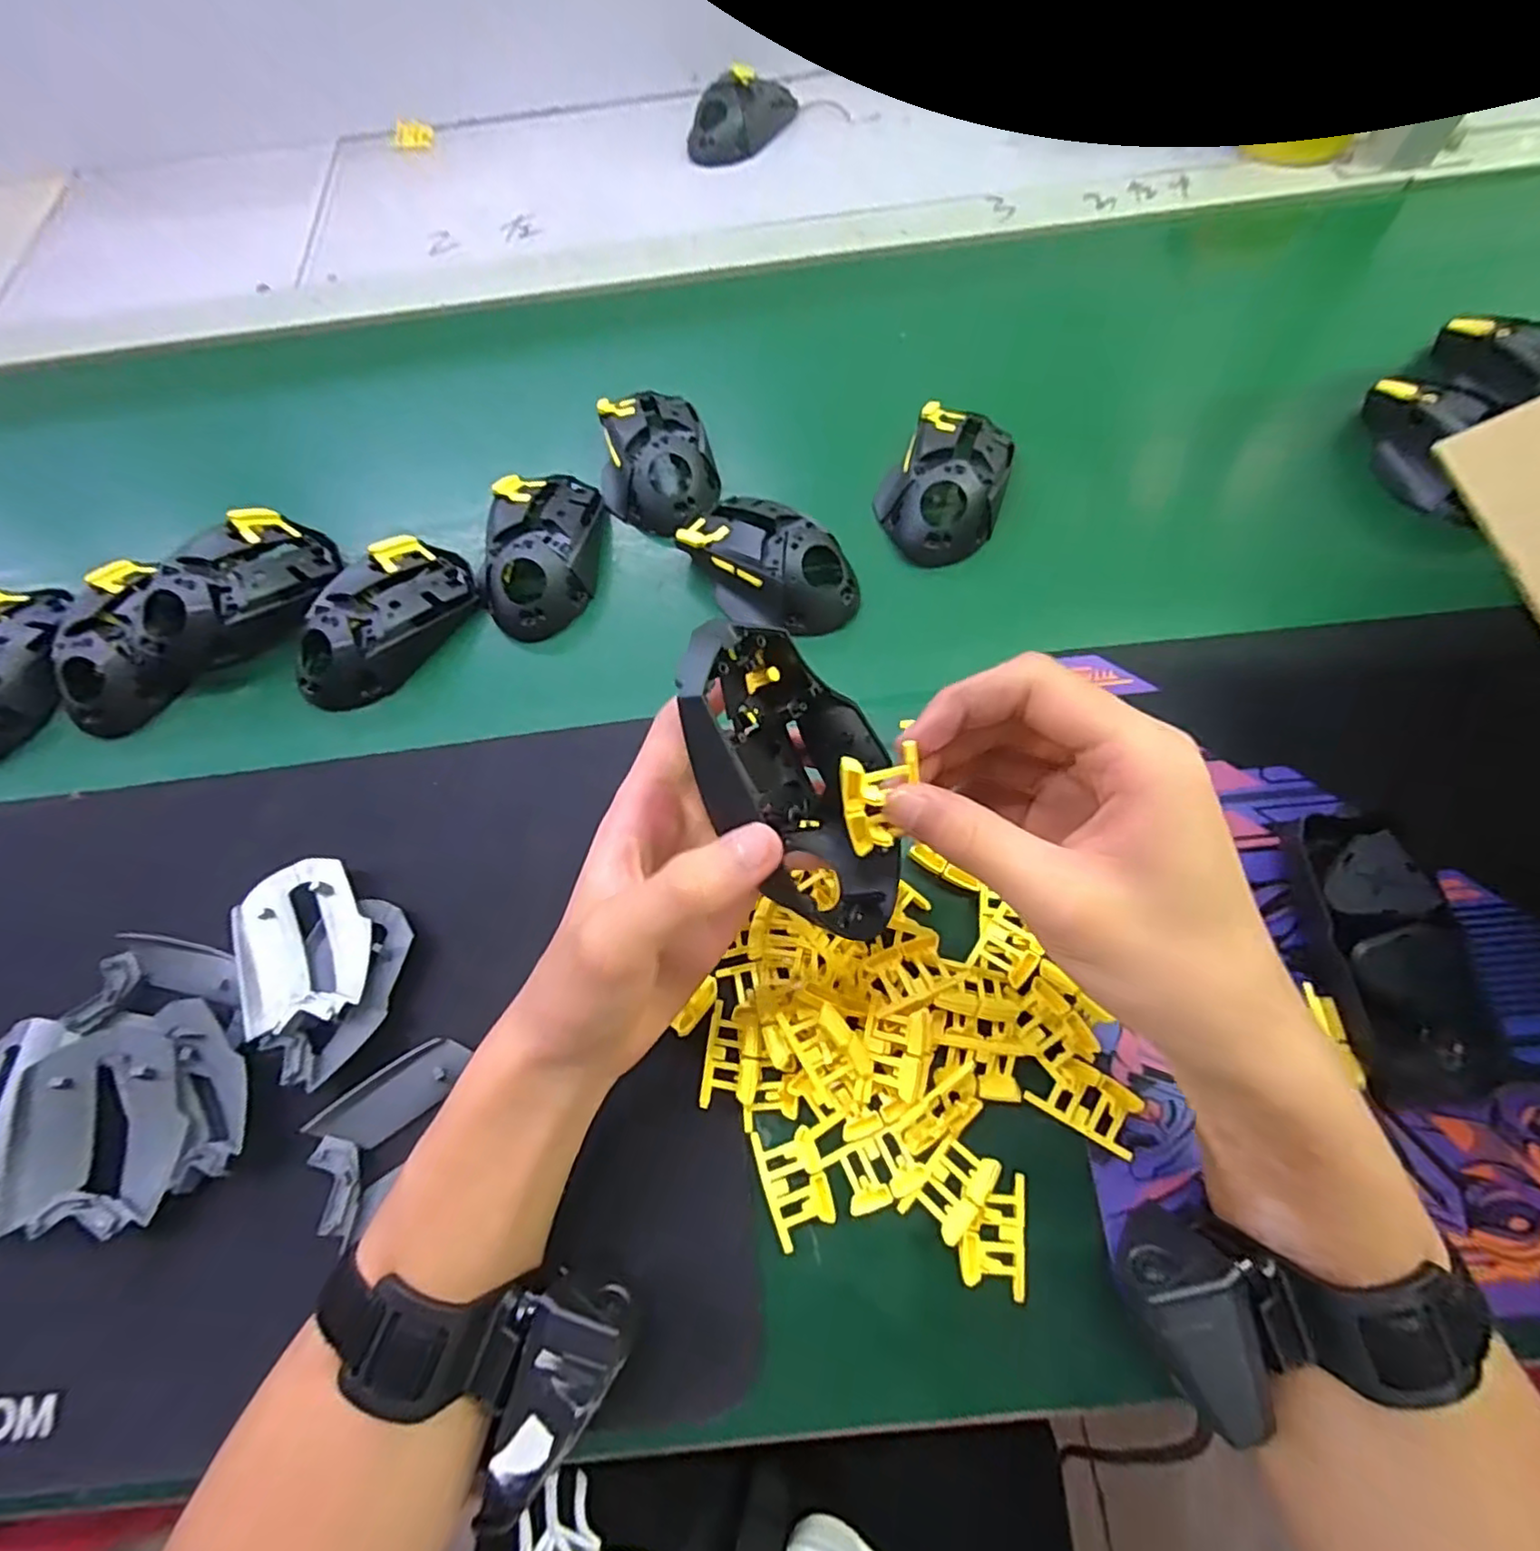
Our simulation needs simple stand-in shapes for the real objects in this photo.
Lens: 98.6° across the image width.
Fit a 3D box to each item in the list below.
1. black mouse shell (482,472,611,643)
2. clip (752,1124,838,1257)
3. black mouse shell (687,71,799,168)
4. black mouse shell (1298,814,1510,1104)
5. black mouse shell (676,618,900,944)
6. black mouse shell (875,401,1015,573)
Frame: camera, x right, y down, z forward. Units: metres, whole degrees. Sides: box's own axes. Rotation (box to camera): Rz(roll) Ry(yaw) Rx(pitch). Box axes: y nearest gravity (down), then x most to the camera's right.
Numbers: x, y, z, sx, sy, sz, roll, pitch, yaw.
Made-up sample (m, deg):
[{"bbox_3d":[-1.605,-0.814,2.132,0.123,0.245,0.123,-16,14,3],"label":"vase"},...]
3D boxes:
[{"bbox_3d":[-0.136,-0.141,0.401,0.064,0.033,0.111,-4,65,1],"label":"black mouse shell"},{"bbox_3d":[0.011,0.172,0.280,0.026,0.012,0.041,-19,66,-6],"label":"clip"},{"bbox_3d":[-0.026,-0.584,0.590,0.062,0.047,0.106,30,70,15],"label":"black mouse shell"},{"bbox_3d":[0.261,0.076,0.281,0.051,0.024,0.117,-12,78,-3],"label":"black mouse shell"},{"bbox_3d":[0.009,-0.003,0.233,0.057,0.121,0.072,-23,35,16],"label":"black mouse shell"},{"bbox_3d":[0.108,-0.181,0.403,0.071,0.036,0.107,19,68,11],"label":"black mouse shell"}]

